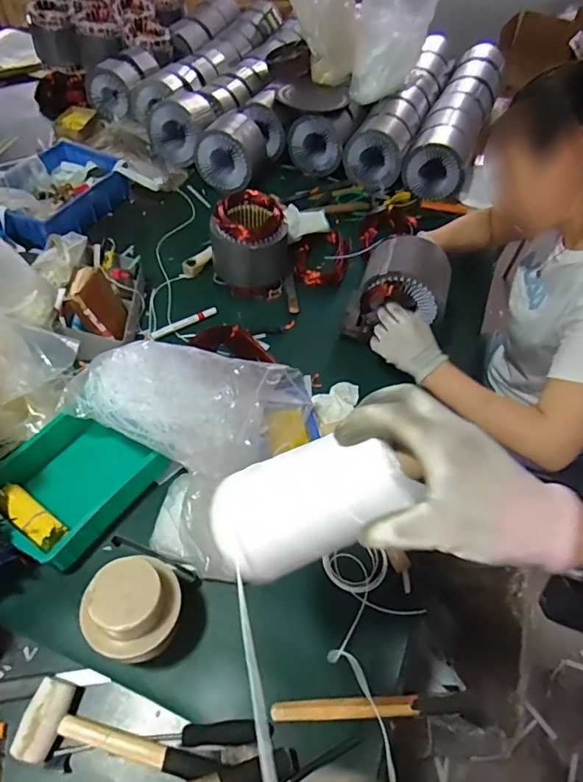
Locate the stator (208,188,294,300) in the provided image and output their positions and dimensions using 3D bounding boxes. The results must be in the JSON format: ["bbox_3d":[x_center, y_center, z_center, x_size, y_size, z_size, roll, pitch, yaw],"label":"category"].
[{"bbox_3d":[-0.080,-0.309,1.026,0.155,0.157,0.148,18,55,8],"label":"stator"}]

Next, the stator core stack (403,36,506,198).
[{"bbox_3d":[0.510,-0.853,1.459,0.155,0.124,0.815,20,55,9],"label":"stator core stack"}]

